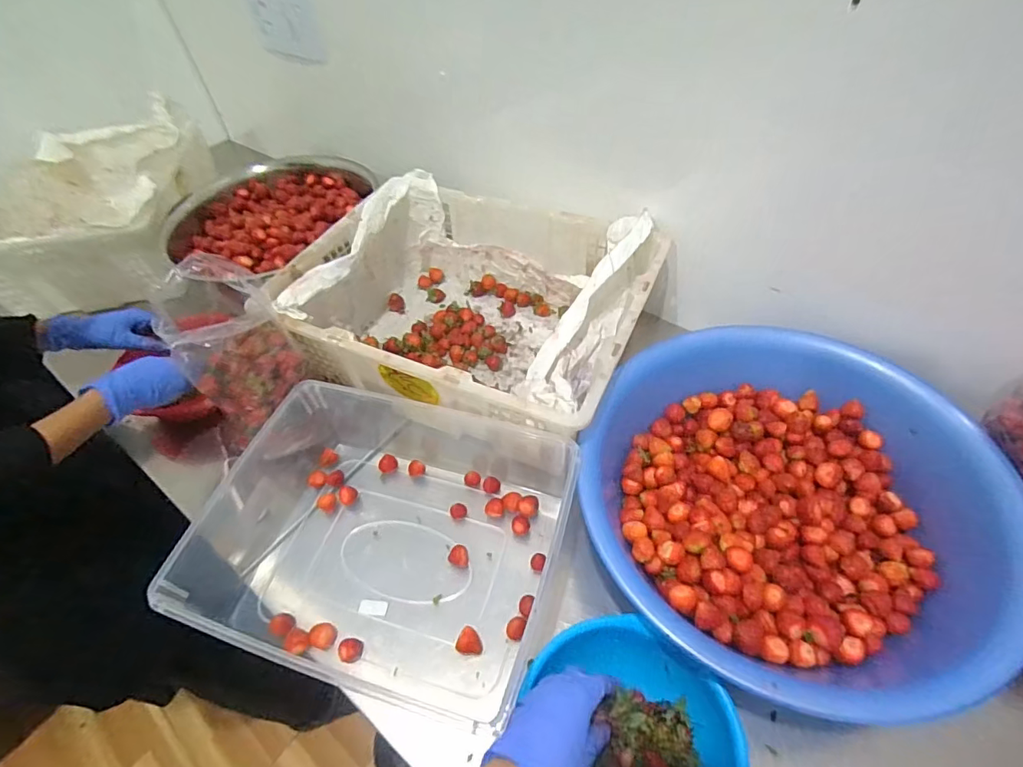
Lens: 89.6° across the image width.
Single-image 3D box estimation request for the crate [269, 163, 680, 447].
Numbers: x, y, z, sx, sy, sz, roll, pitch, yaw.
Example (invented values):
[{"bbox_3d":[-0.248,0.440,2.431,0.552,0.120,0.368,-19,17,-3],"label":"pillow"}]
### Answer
[{"bbox_3d":[-0.052,-0.102,0.745,0.455,0.175,0.349,18,54,19],"label":"crate"}]

